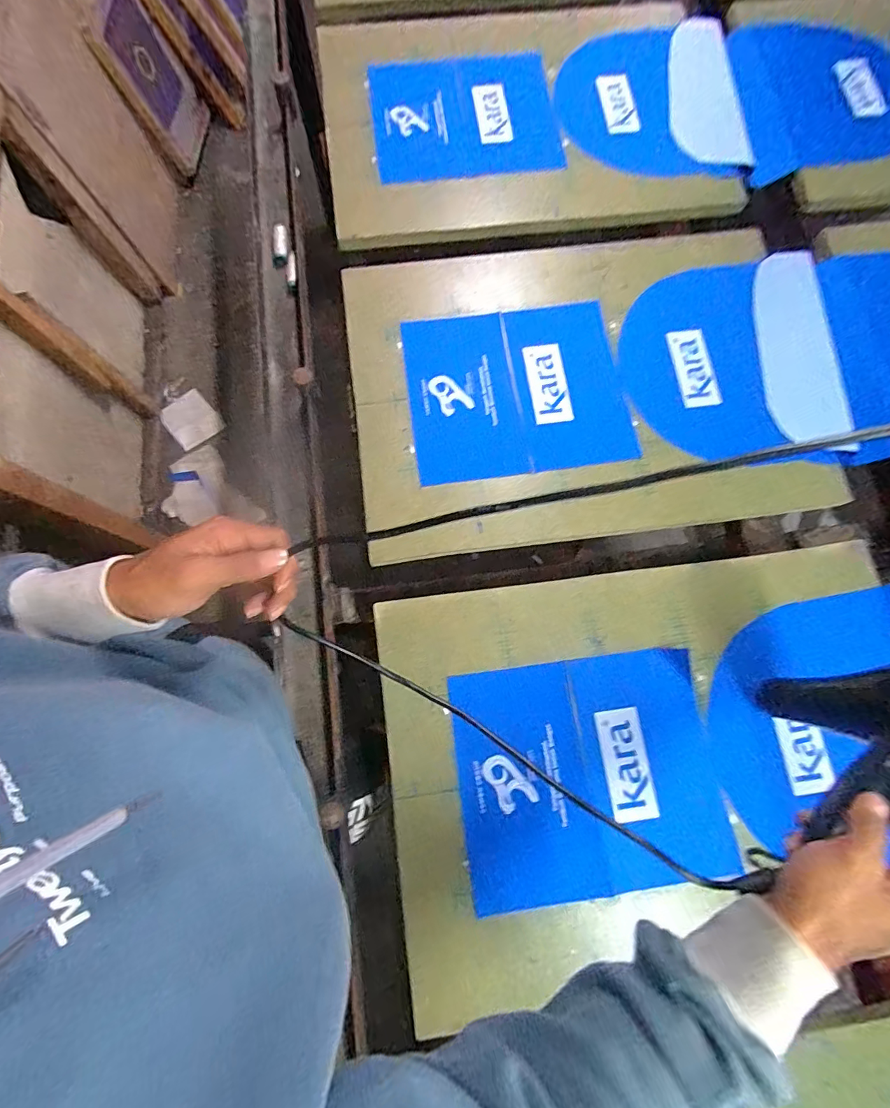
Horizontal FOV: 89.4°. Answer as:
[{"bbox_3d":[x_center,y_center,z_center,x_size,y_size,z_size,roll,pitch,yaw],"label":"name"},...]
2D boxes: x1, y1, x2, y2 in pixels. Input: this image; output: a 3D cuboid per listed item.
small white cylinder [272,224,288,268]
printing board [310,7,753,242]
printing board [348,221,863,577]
[{"bbox_3d":[-0.244,-0.454,0.664,0.022,0.018,0.069,-4,78,1],"label":"small white cylinder"},{"bbox_3d":[0.149,-0.725,0.740,0.684,0.061,0.450,-7,80,-4],"label":"printing board"},{"bbox_3d":[0.201,-0.244,0.626,0.646,0.022,0.454,-7,78,0],"label":"printing board"}]

